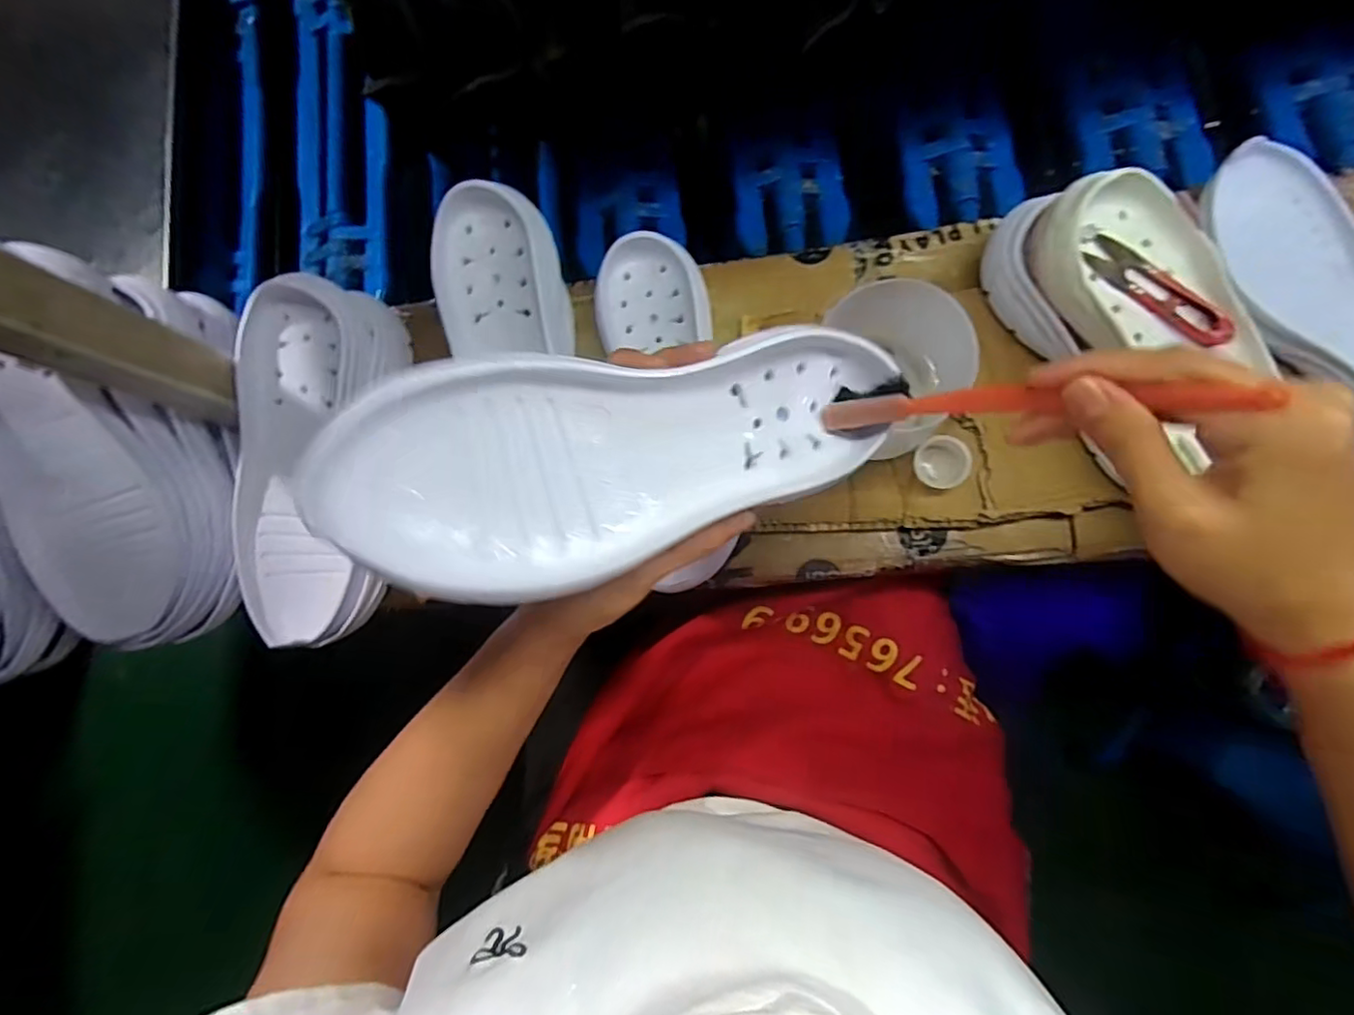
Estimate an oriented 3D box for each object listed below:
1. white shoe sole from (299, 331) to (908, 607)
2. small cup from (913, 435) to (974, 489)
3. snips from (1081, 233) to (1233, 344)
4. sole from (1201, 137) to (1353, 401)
[{"bbox_3d":[-0.011,-0.028,0.267,0.260,0.043,0.093,-15,101,-28],"label":"white shoe sole"},{"bbox_3d":[0.182,-0.031,0.420,0.037,0.014,0.034,-1,83,6],"label":"small cup"},{"bbox_3d":[0.289,-0.129,0.368,0.095,0.014,0.027,35,88,9],"label":"snips"},{"bbox_3d":[0.431,-0.130,0.401,0.090,0.038,0.237,-30,81,2],"label":"sole"}]

